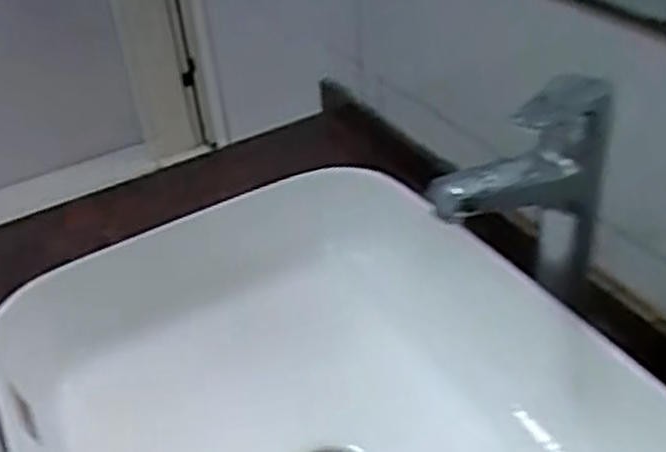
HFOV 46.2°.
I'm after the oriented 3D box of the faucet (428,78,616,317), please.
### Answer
[{"bbox_3d":[0.145,0.001,0.596,0.155,0.213,0.039,-24,40,-23],"label":"faucet"}]

